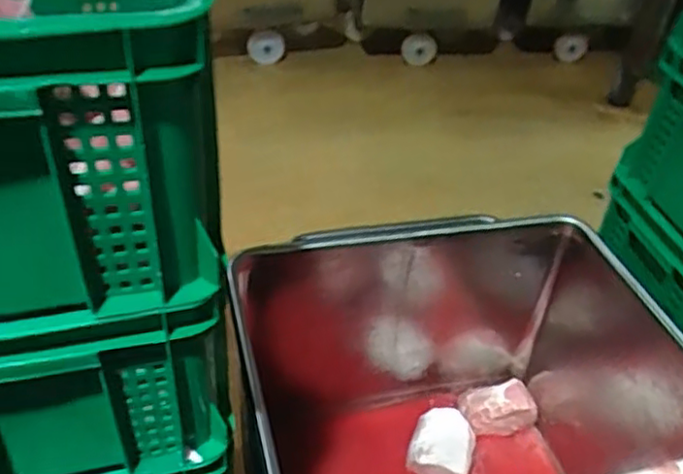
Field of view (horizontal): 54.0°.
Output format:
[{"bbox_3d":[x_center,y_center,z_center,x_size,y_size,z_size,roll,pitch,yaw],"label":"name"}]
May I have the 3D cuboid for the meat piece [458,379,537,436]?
[{"bbox_3d":[0.339,0.362,1.448,0.166,0.072,0.105,-1,41,-9],"label":"meat piece"}]

